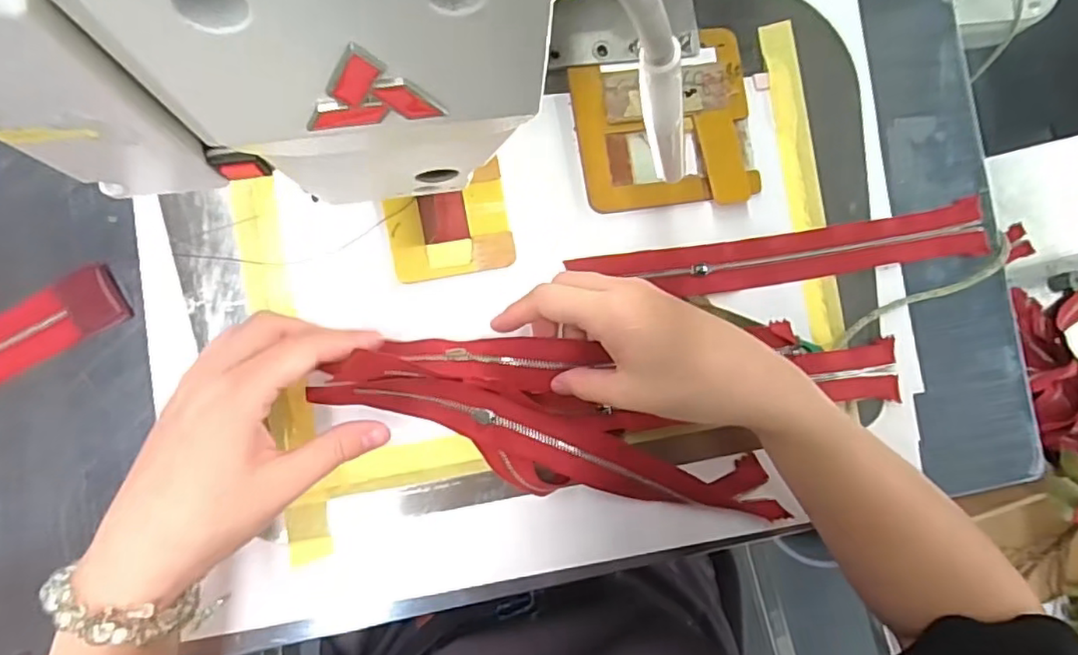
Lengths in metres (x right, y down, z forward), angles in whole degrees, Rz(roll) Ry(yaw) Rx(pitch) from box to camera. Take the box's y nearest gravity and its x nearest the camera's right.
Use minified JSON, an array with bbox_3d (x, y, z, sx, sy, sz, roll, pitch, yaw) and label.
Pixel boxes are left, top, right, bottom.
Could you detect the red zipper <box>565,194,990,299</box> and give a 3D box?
[{"bbox_3d":[0.165,-0.047,0.402,0.280,0.007,0.036,-10,89,-8],"label":"red zipper"}]

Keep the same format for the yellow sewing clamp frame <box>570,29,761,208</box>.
[{"bbox_3d":[0.080,-0.130,0.387,0.112,0.015,0.109,-8,87,-9],"label":"yellow sewing clamp frame"}]

